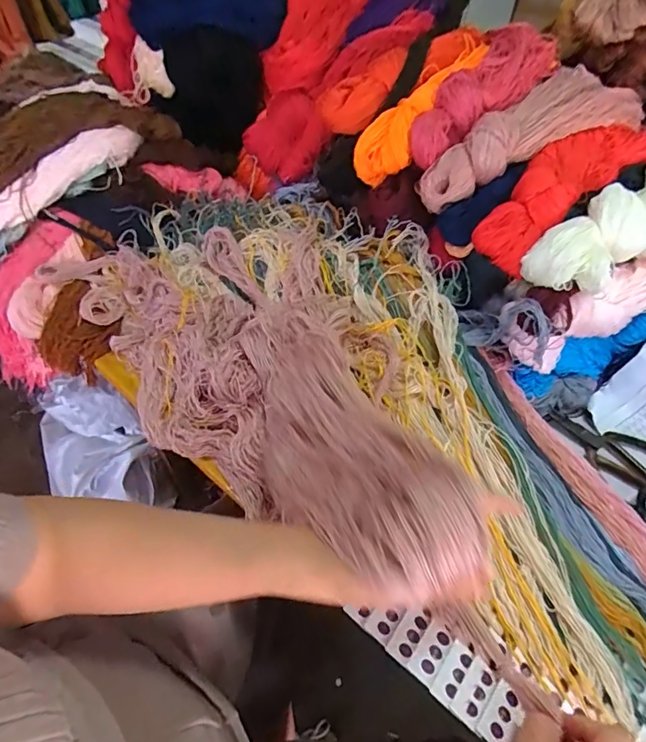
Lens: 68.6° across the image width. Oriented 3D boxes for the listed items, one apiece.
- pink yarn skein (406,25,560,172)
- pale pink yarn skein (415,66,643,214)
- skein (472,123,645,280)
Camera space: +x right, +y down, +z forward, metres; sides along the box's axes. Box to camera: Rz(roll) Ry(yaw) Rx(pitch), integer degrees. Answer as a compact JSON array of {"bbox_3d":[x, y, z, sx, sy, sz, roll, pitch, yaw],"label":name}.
[{"bbox_3d":[0.205,-0.361,0.596,0.092,0.054,0.282,35,71,26],"label":"pink yarn skein"},{"bbox_3d":[0.279,-0.303,0.608,0.347,0.089,0.094,-31,56,-24],"label":"pale pink yarn skein"},{"bbox_3d":[0.304,-0.228,0.583,0.304,0.080,0.076,-33,57,-26],"label":"skein"}]

